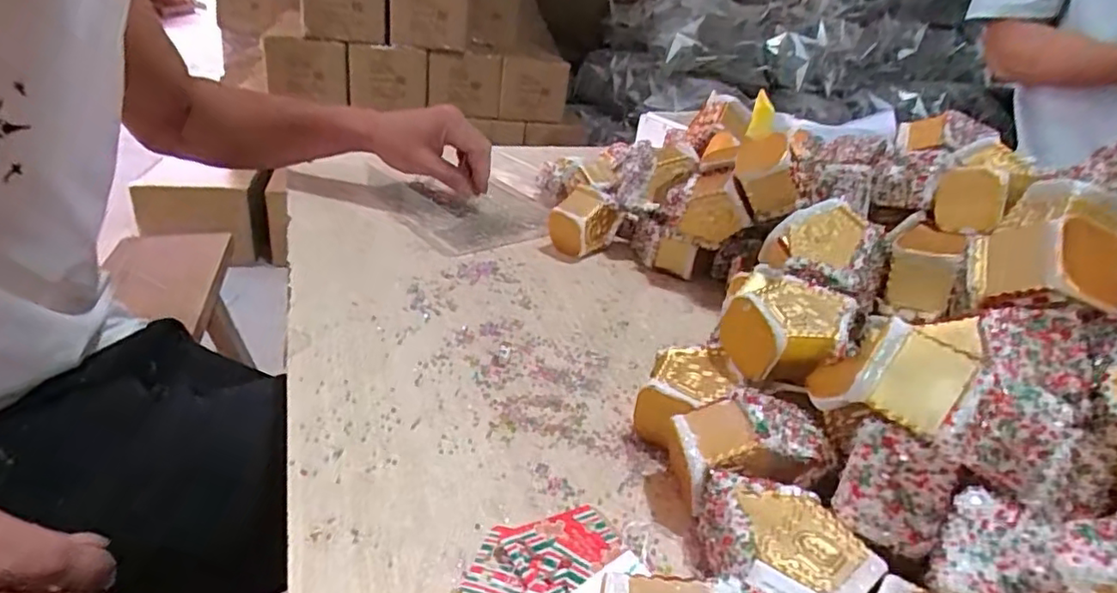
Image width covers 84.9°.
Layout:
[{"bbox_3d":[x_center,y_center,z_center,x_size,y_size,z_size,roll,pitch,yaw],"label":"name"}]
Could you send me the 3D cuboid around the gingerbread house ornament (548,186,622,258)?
[{"bbox_3d":[0.025,-0.077,0.634,0.049,0.062,0.070,28,35,34],"label":"gingerbread house ornament"}]

